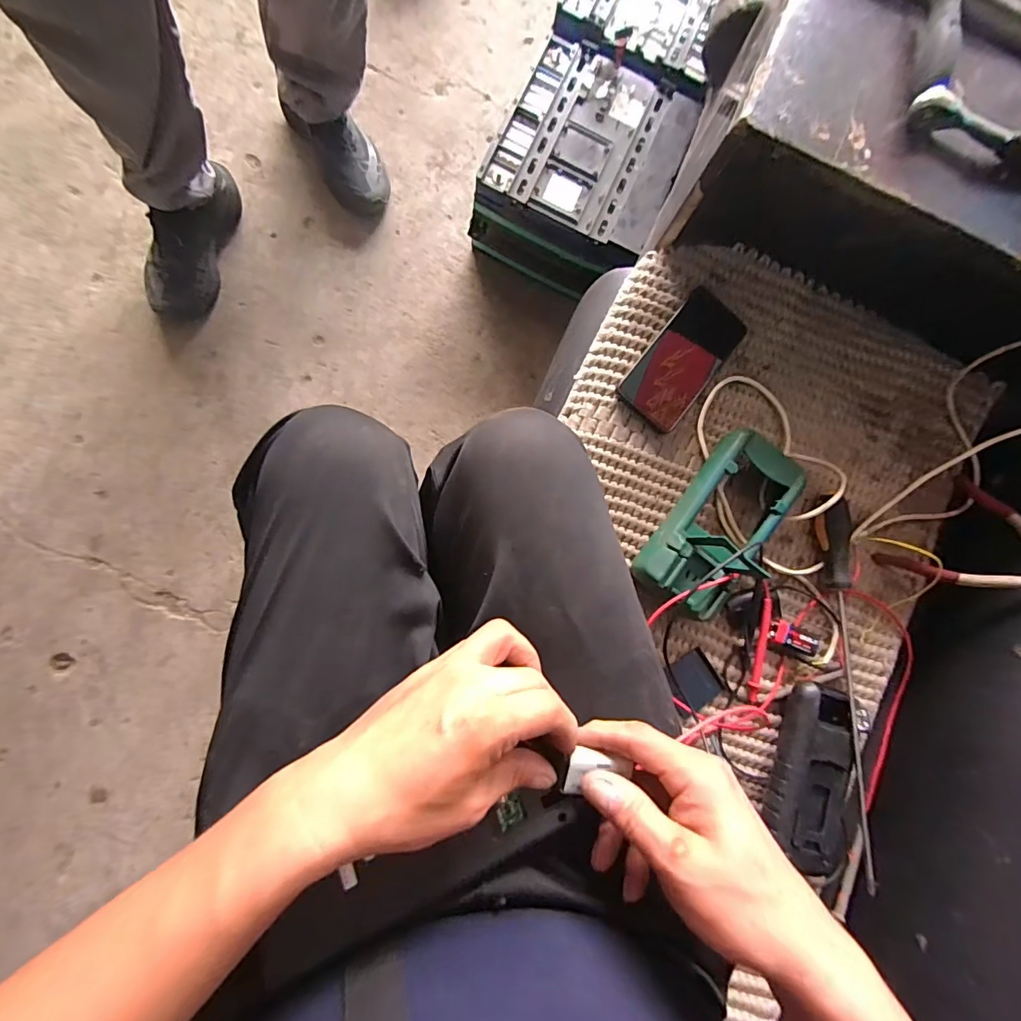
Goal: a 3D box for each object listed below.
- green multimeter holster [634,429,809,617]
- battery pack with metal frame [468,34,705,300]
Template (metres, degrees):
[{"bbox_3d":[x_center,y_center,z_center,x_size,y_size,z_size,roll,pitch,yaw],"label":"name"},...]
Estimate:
[{"bbox_3d":[0.225,0.014,0.511,0.104,0.052,0.197,34,82,-4],"label":"green multimeter holster"},{"bbox_3d":[0.115,-0.572,0.840,0.276,0.190,0.343,25,84,-4],"label":"battery pack with metal frame"}]

